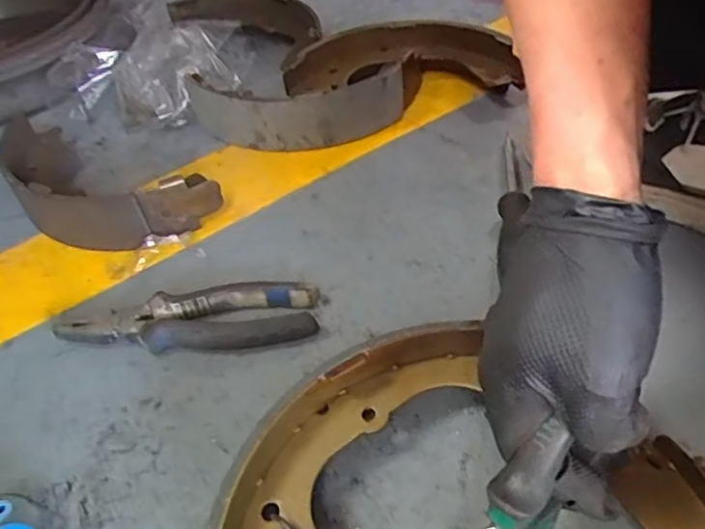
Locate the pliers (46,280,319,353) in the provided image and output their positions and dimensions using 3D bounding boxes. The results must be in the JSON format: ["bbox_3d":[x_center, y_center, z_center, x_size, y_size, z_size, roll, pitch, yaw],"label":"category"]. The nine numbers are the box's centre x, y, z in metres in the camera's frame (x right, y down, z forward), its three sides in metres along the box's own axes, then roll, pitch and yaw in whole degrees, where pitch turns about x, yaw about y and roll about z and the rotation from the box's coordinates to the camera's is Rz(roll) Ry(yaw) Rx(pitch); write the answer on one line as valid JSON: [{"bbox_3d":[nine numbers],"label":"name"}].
[{"bbox_3d":[-0.119,0.042,0.449,0.183,0.022,0.047,-6,45,2],"label":"pliers"}]

